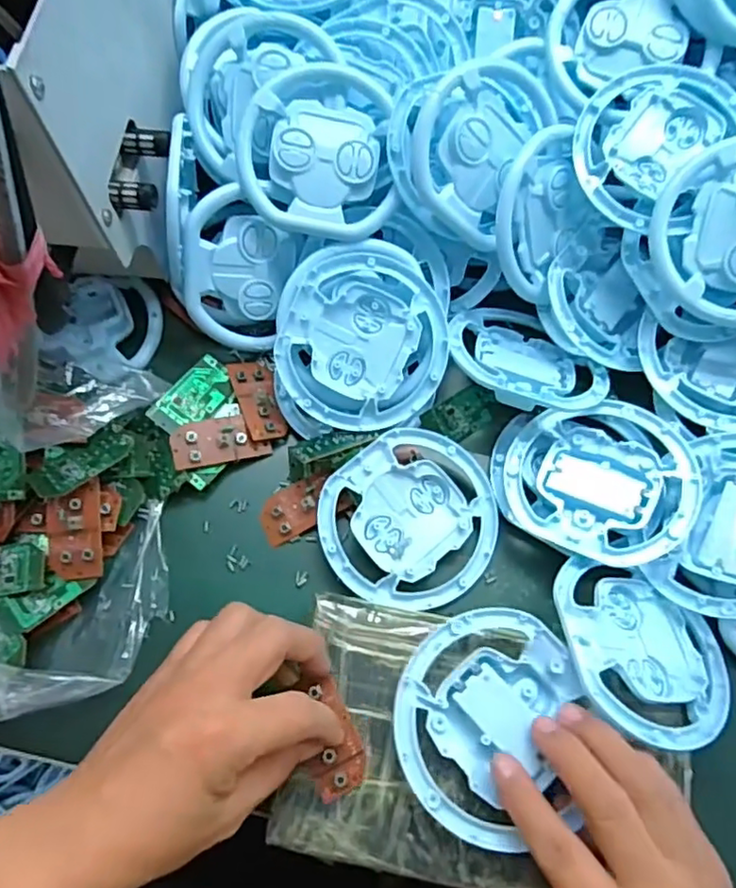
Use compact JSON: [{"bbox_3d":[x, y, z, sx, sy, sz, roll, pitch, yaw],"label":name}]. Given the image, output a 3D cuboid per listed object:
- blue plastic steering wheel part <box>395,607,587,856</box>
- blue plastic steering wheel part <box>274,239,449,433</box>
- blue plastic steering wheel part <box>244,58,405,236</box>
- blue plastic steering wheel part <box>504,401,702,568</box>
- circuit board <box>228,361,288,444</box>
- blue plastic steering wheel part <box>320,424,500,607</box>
[{"bbox_3d":[0.062,0.137,0.315,0.092,0.018,0.099,0,69,1],"label":"blue plastic steering wheel part"},{"bbox_3d":[-0.004,-0.067,0.391,0.104,0.013,0.115,6,92,1],"label":"blue plastic steering wheel part"},{"bbox_3d":[-0.031,-0.178,0.386,0.091,0.020,0.101,-3,94,-8],"label":"blue plastic steering wheel part"},{"bbox_3d":[0.137,0.019,0.372,0.101,0.027,0.100,0,69,1],"label":"blue plastic steering wheel part"},{"bbox_3d":[-0.073,-0.030,0.414,0.027,0.005,0.060,-11,64,-20],"label":"circuit board"},{"bbox_3d":[0.026,0.046,0.377,0.102,0.021,0.098,0,69,1],"label":"blue plastic steering wheel part"}]

